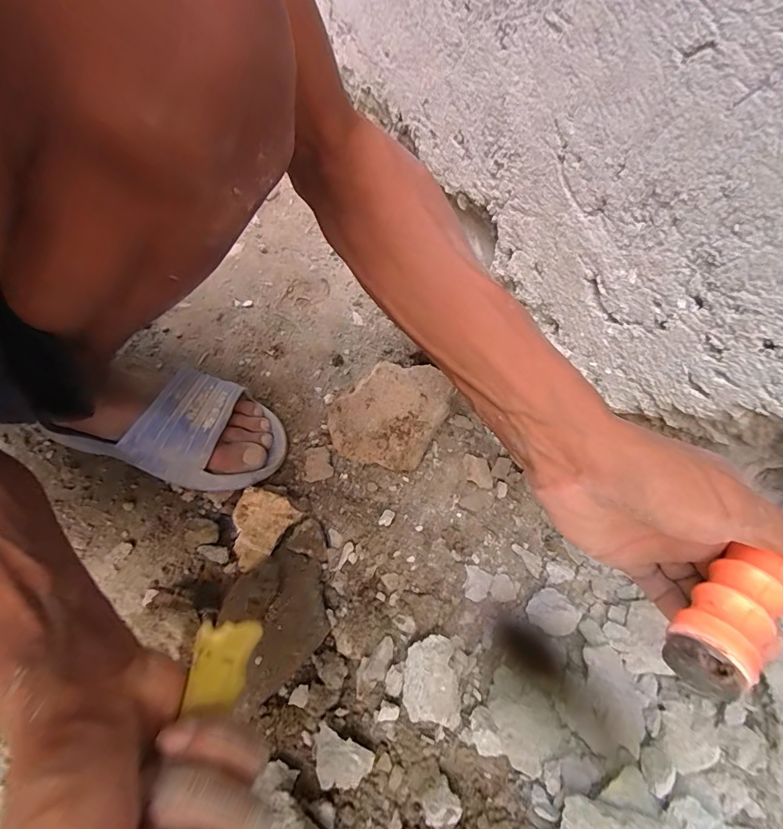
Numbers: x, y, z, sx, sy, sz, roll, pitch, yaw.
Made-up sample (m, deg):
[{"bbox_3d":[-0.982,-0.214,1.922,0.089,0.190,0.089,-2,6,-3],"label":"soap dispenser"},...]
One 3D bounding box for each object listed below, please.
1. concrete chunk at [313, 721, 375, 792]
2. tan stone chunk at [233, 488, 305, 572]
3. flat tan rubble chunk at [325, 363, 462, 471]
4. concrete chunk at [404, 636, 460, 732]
[{"bbox_3d":[-0.036,0.228,0.283,0.042,0.018,0.028,22,55,13],"label":"concrete chunk"},{"bbox_3d":[-0.118,0.097,0.375,0.050,0.008,0.066,38,84,9],"label":"tan stone chunk"},{"bbox_3d":[0.000,0.006,0.417,0.093,0.045,0.118,35,63,23],"label":"flat tan rubble chunk"},{"bbox_3d":[0.028,0.186,0.303,0.038,0.016,0.052,4,53,0],"label":"concrete chunk"}]

